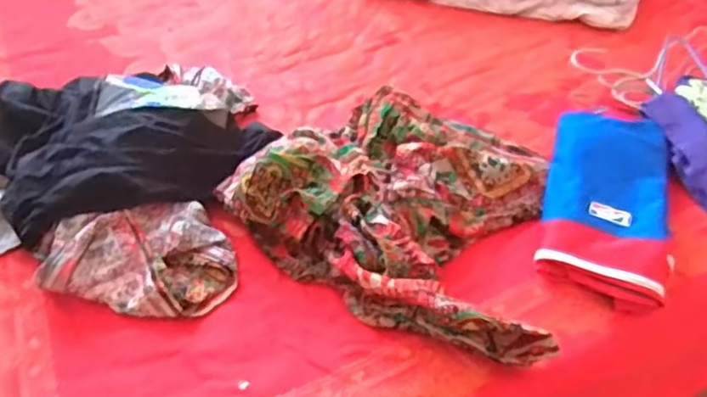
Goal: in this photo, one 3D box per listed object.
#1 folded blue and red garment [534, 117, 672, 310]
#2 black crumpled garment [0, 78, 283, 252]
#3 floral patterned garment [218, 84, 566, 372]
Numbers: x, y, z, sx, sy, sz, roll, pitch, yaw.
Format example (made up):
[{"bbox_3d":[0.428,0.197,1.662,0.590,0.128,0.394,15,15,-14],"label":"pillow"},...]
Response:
[{"bbox_3d":[0.293,0.001,0.731,0.133,0.043,0.288,12,45,15],"label":"folded blue and red garment"},{"bbox_3d":[-0.293,-0.081,0.779,0.296,0.057,0.274,-30,49,-26],"label":"black crumpled garment"},{"bbox_3d":[0.094,0.000,0.704,0.348,0.087,0.317,28,51,29],"label":"floral patterned garment"}]

